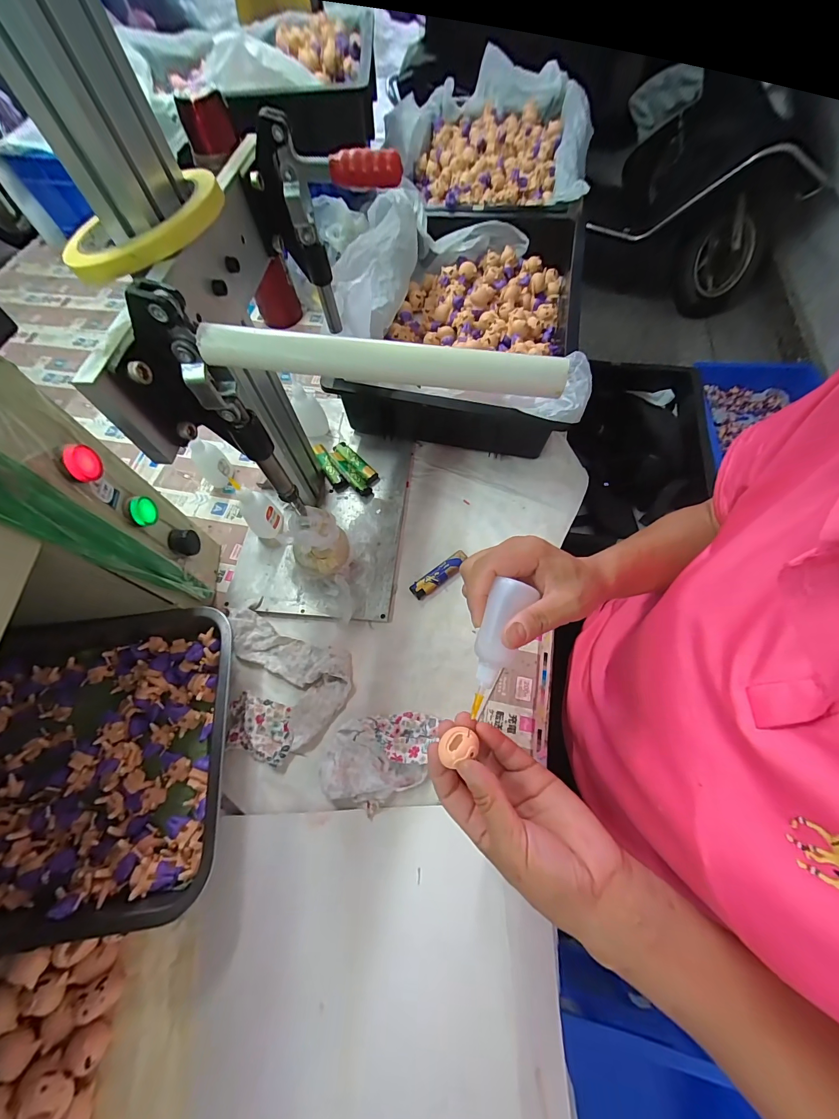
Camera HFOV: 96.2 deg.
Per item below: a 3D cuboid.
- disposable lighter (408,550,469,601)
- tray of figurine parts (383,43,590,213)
[{"bbox_3d":[0.025,0.019,0.457,0.078,0.012,0.021,-33,67,-13],"label":"disposable lighter"},{"bbox_3d":[0.127,-0.809,0.717,0.375,0.090,0.421,5,64,5],"label":"tray of figurine parts"}]

